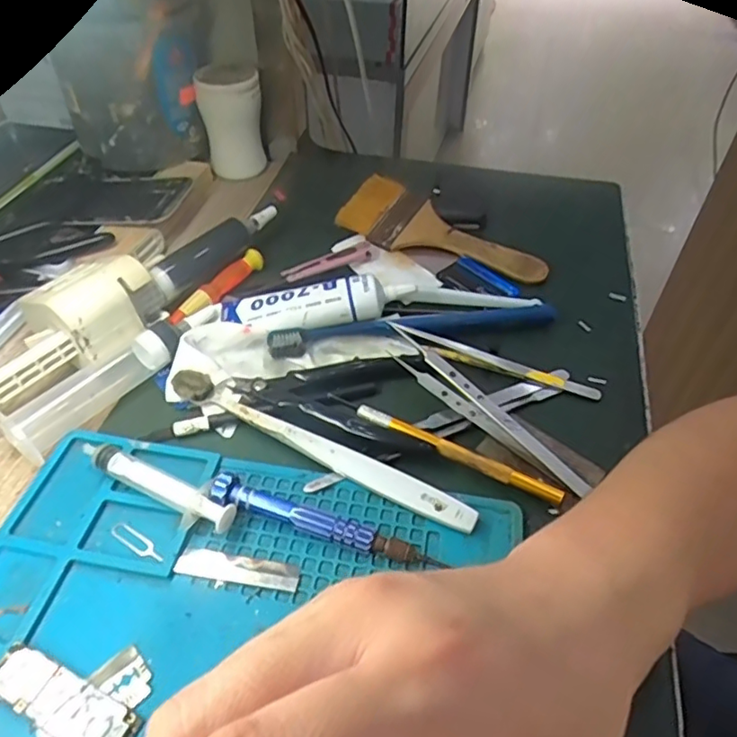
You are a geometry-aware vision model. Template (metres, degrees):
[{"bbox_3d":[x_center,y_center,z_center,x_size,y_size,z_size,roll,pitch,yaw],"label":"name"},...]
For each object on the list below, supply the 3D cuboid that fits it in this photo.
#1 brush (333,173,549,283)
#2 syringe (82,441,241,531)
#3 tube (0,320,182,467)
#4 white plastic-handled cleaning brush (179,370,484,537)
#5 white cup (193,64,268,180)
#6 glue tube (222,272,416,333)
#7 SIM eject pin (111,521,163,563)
[{"bbox_3d":[0.056,-0.102,0.447,0.162,0.010,0.062,29,69,17],"label":"brush"},{"bbox_3d":[-0.107,0.058,0.294,0.090,0.016,0.020,21,50,19],"label":"syringe"},{"bbox_3d":[-0.154,0.009,0.334,0.027,0.022,0.105,26,51,23],"label":"tube"},{"bbox_3d":[-0.028,0.040,0.311,0.181,0.017,0.017,21,50,19],"label":"white plastic-handled cleaning brush"},{"bbox_3d":[-0.119,-0.217,0.513,0.052,0.079,0.044,-5,46,-5],"label":"white cup"},{"bbox_3d":[-0.034,-0.040,0.377,0.121,0.030,0.033,0,46,-1],"label":"glue tube"},{"bbox_3d":[-0.111,0.084,0.281,0.034,0.004,0.008,24,51,21],"label":"SIM eject pin"}]

